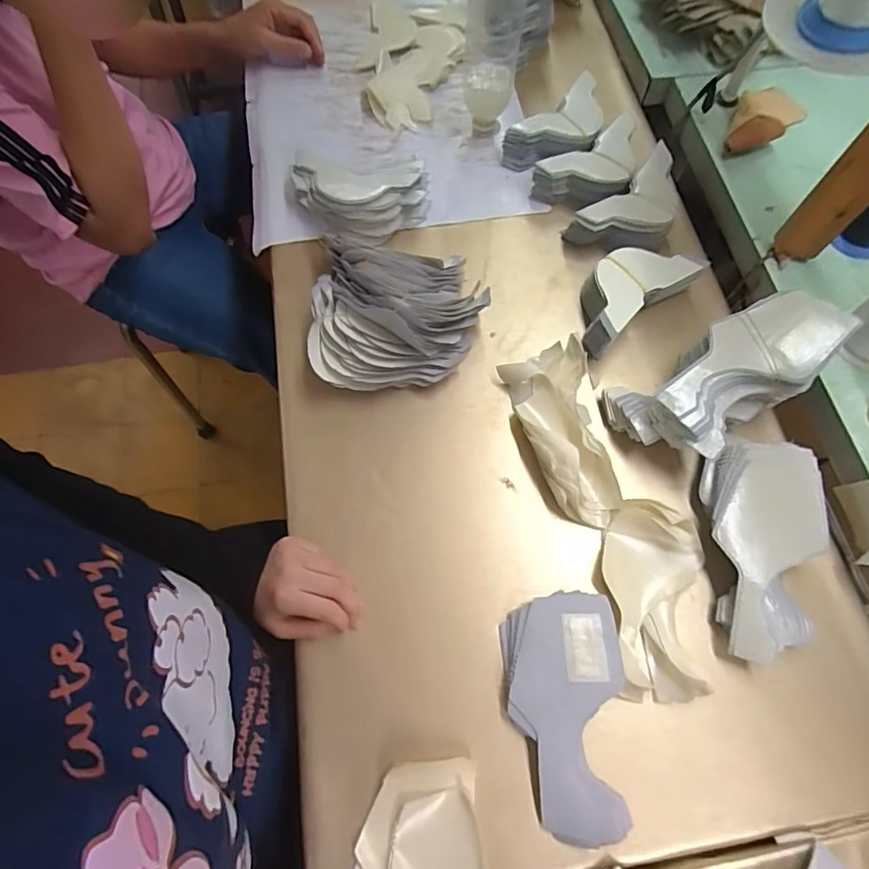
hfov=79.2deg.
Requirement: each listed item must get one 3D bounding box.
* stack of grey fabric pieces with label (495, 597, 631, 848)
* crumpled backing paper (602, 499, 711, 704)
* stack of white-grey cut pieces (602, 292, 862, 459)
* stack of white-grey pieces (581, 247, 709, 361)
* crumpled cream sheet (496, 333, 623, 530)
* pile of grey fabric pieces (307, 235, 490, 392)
[{"bbox_3d":[0.113,0.234,0.446,0.097,0.026,0.185,-3,67,-1],"label":"stack of grey fabric pieces with label"},{"bbox_3d":[0.201,0.147,0.475,0.085,0.034,0.169,8,67,3],"label":"crumpled backing paper"},{"bbox_3d":[0.285,-0.052,0.515,0.210,0.083,0.109,-28,64,0],"label":"stack of white-grey cut pieces"},{"bbox_3d":[0.214,-0.163,0.584,0.147,0.058,0.076,-36,71,-14],"label":"stack of white-grey pieces"},{"bbox_3d":[0.136,-0.008,0.530,0.088,0.036,0.191,-14,68,-6],"label":"crumpled cream sheet"},{"bbox_3d":[-0.038,-0.143,0.572,0.187,0.081,0.181,-1,67,0],"label":"pile of grey fabric pieces"}]

